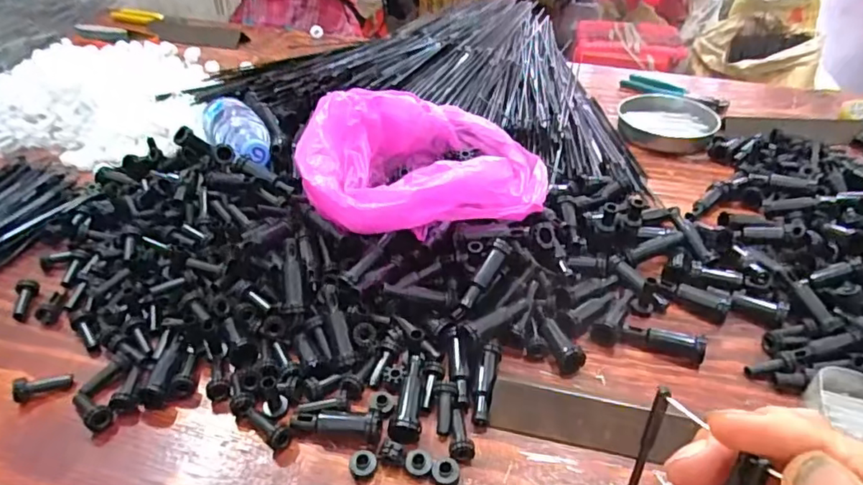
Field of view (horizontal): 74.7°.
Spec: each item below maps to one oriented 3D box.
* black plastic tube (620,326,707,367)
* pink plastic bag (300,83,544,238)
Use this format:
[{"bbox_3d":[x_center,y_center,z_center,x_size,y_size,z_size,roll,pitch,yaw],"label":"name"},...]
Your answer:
[{"bbox_3d":[0.197,0.085,0.479,0.067,0.021,0.017,12,40,13],"label":"black plastic tube"},{"bbox_3d":[-0.011,-0.081,0.567,0.232,0.097,0.189,-9,40,-12],"label":"pink plastic bag"}]

